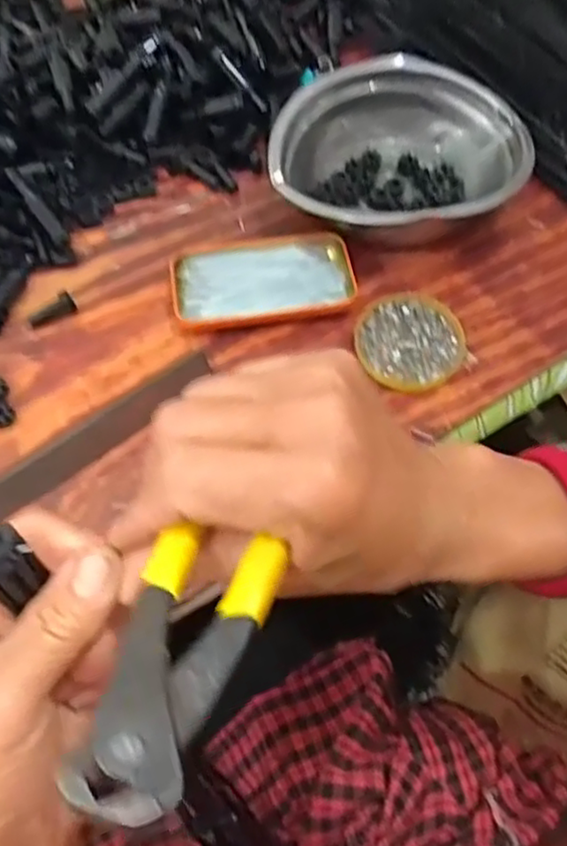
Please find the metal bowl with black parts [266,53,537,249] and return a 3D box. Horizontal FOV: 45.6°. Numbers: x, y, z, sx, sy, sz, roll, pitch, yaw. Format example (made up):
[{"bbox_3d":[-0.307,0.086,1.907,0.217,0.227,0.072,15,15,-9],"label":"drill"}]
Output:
[{"bbox_3d":[0.101,-0.226,0.571,0.195,0.068,0.192,1,64,-2],"label":"metal bowl with black parts"}]

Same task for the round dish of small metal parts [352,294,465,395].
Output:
[{"bbox_3d":[0.097,-0.065,0.528,0.082,0.008,0.085,1,64,-2],"label":"round dish of small metal parts"}]

